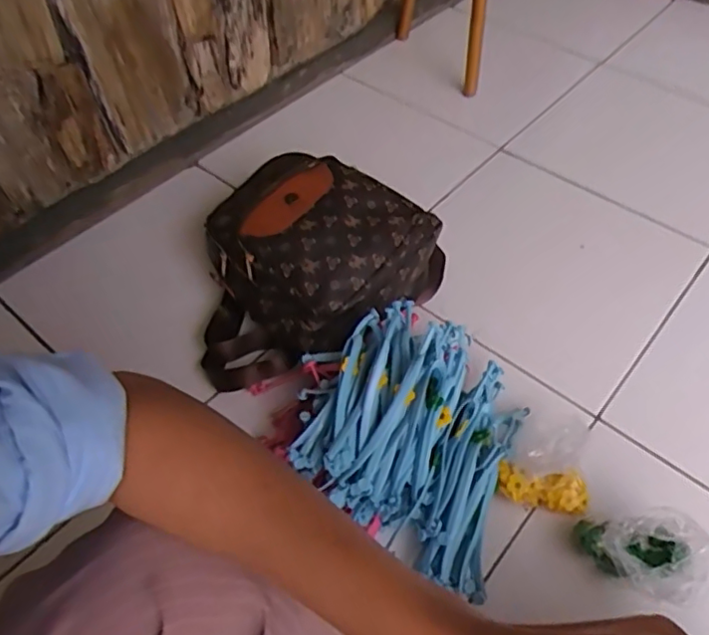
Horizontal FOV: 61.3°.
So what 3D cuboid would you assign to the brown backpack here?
[{"bbox_3d":[-0.072,-0.083,0.815,0.276,0.141,0.339,33,59,23],"label":"brown backpack"}]

